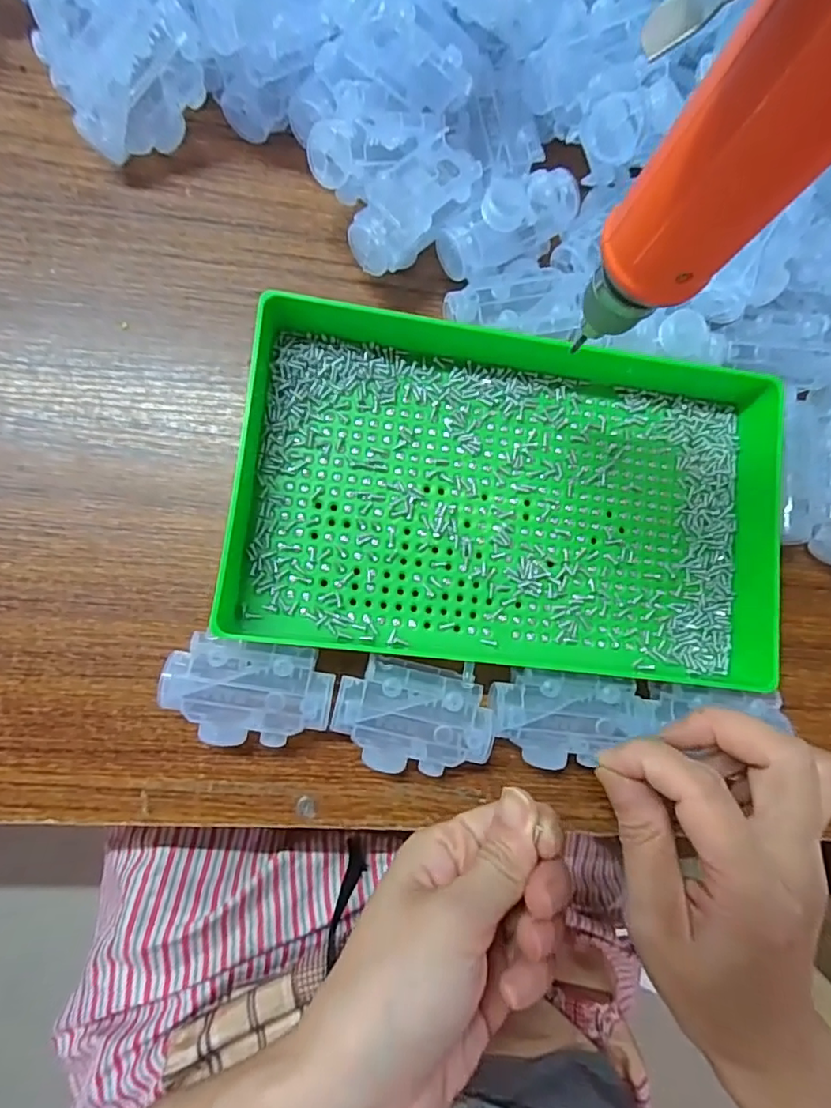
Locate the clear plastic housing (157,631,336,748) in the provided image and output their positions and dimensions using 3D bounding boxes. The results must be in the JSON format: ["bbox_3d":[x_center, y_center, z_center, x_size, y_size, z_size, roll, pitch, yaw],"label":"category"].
[{"bbox_3d":[-0.071,0.059,0.240,0.069,0.027,0.045,10,83,-6],"label":"clear plastic housing"}]

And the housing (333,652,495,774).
[{"bbox_3d":[-0.001,0.072,0.246,0.066,0.020,0.048,3,84,-7],"label":"housing"}]

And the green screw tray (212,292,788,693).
[{"bbox_3d":[0.046,-0.028,0.259,0.245,0.029,0.158,7,84,-7],"label":"green screw tray"}]

